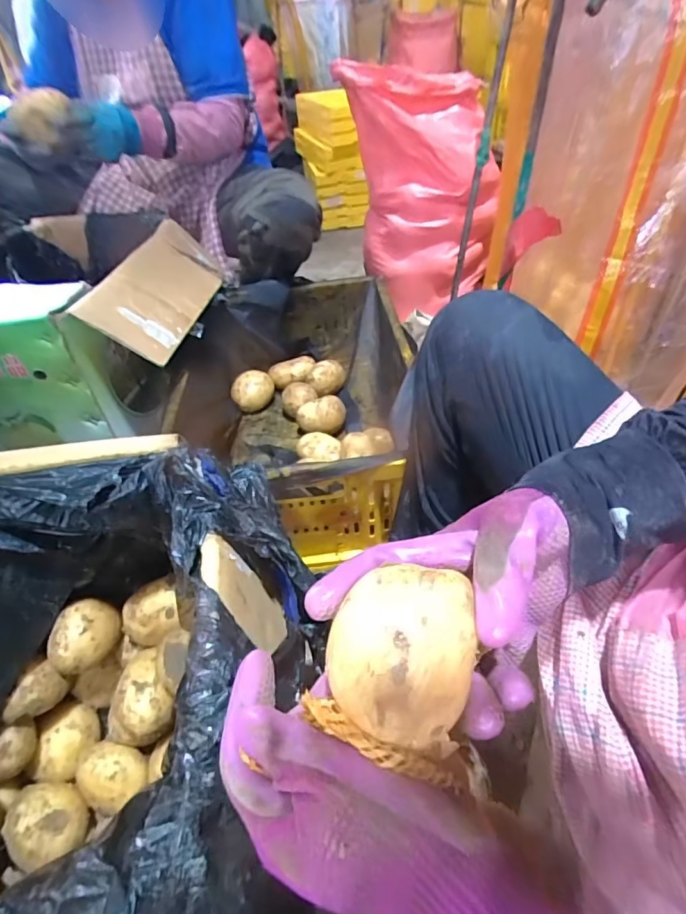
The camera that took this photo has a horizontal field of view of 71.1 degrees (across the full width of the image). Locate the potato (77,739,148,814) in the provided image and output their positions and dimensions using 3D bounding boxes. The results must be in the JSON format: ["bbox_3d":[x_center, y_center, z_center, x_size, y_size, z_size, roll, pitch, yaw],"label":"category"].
[{"bbox_3d":[-0.251,0.345,0.519,0.063,0.040,0.059,-2,43,2],"label":"potato"}]

